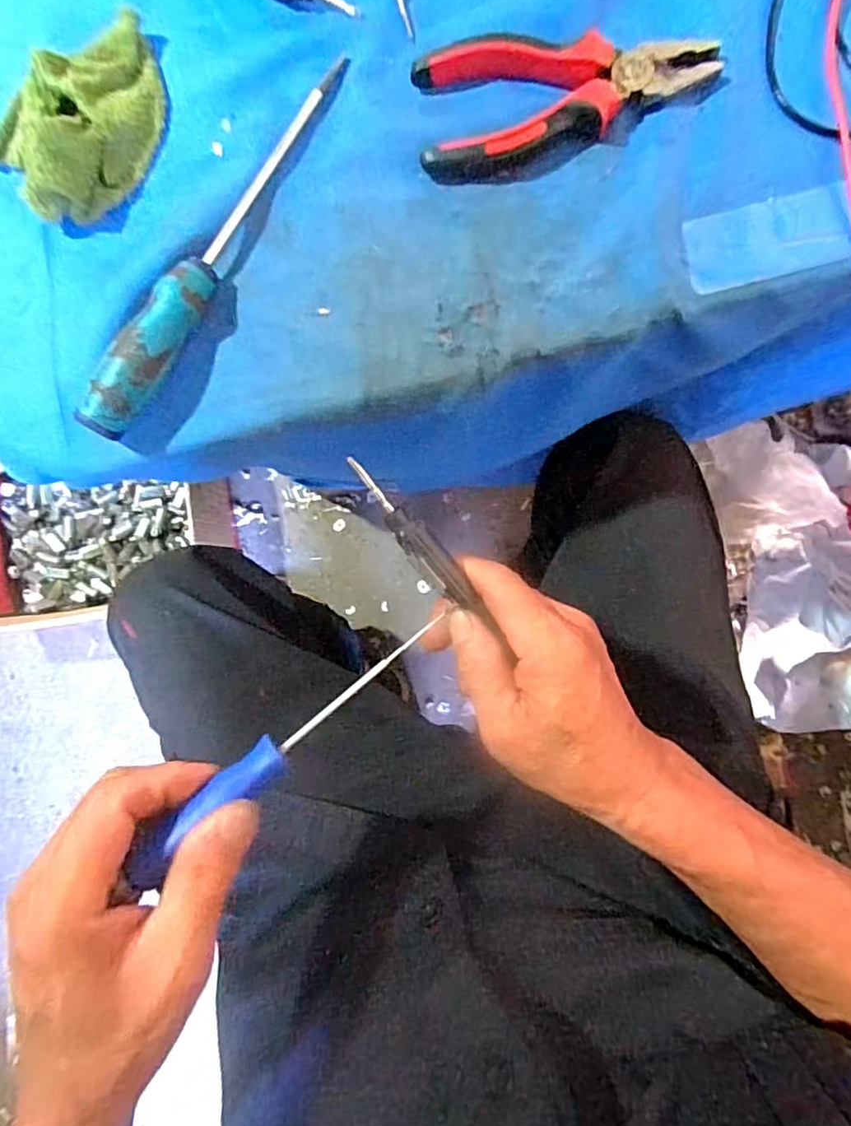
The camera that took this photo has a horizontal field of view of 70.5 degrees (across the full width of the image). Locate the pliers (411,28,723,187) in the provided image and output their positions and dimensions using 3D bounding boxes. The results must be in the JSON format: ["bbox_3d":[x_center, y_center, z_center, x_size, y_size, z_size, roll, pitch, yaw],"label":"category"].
[{"bbox_3d":[0.074,-0.247,0.323,0.153,0.018,0.068,-3,89,4],"label":"pliers"}]

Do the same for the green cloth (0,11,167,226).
[{"bbox_3d":[-0.189,-0.249,0.331,0.112,0.037,0.078,-41,87,2],"label":"green cloth"}]

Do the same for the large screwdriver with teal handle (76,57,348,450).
[{"bbox_3d":[-0.113,-0.174,0.325,0.026,0.031,0.240,31,91,4],"label":"large screwdriver with teal handle"}]

